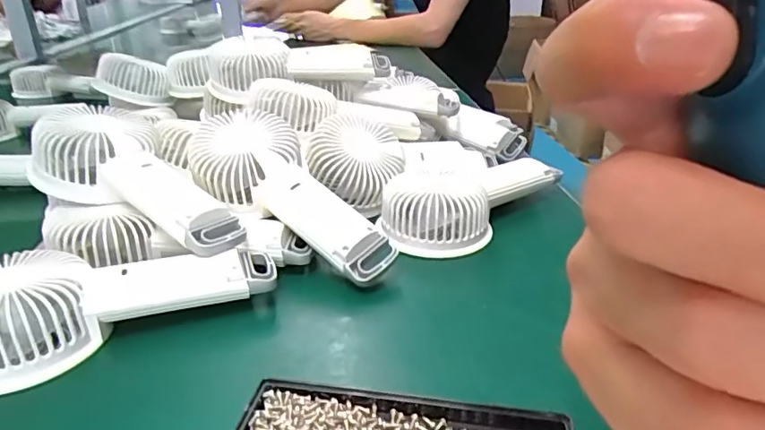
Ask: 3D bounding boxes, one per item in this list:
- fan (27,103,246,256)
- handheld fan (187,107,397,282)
[{"bbox_3d":[-0.160,-0.022,0.361,0.167,0.042,0.082,30,35,16],"label":"fan"},{"bbox_3d":[-0.066,-0.013,0.371,0.169,0.042,0.069,38,39,16],"label":"handheld fan"}]

